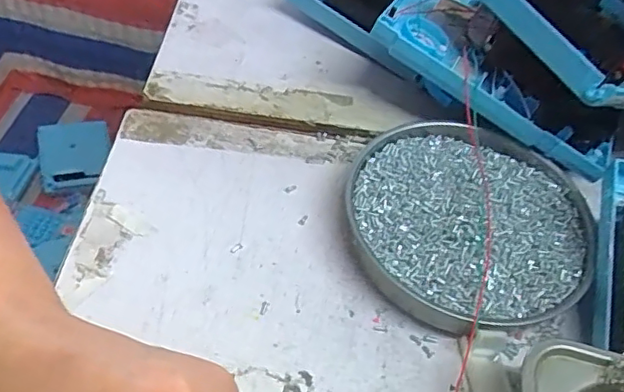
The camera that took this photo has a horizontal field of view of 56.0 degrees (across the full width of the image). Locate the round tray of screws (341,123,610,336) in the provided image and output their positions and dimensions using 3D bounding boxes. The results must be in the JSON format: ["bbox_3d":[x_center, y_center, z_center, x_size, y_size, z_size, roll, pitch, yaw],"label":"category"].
[{"bbox_3d":[0.088,0.014,0.331,0.132,0.021,0.129,5,50,-5],"label":"round tray of screws"}]

